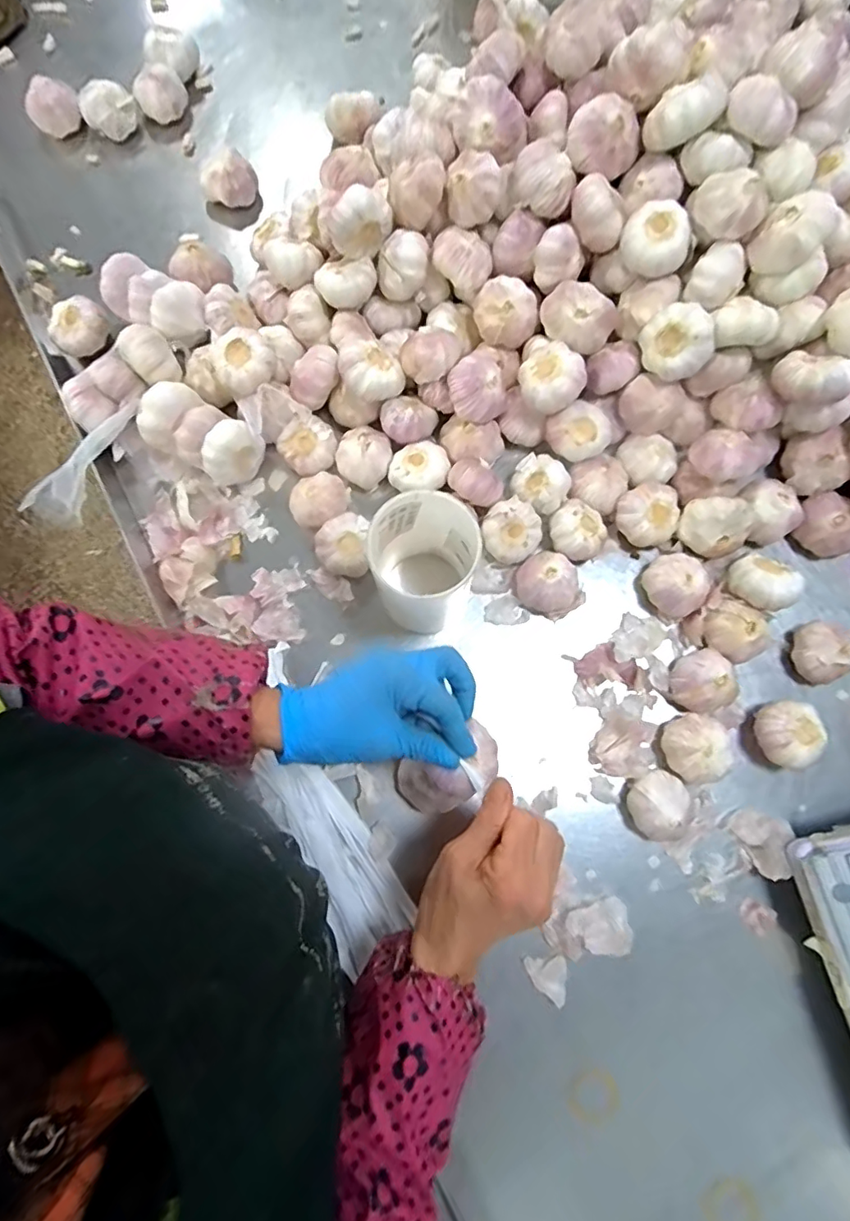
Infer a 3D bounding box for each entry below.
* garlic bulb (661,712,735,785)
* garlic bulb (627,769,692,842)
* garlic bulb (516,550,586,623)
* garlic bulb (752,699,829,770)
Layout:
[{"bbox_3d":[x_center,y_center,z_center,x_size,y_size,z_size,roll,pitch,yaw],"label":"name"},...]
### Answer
[{"bbox_3d":[0.242,0.125,0.492,0.053,0.039,0.055,0,78,1],"label":"garlic bulb"},{"bbox_3d":[0.205,0.170,0.483,0.048,0.034,0.056,14,79,4],"label":"garlic bulb"},{"bbox_3d":[0.118,-0.023,0.528,0.055,0.037,0.062,-35,80,-6],"label":"garlic bulb"},{"bbox_3d":[0.325,0.110,0.496,0.053,0.041,0.054,0,78,1],"label":"garlic bulb"}]

